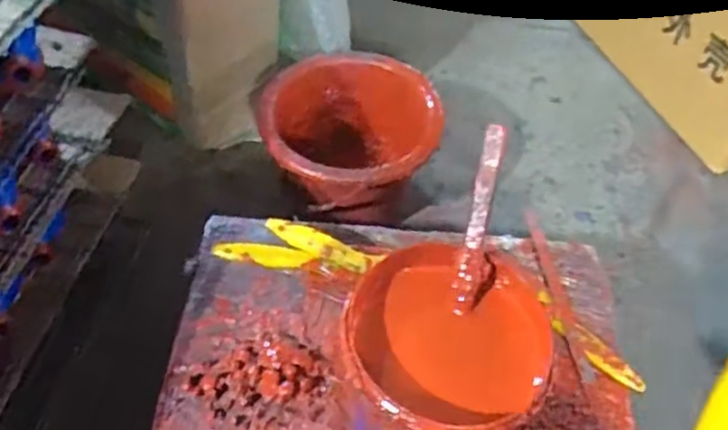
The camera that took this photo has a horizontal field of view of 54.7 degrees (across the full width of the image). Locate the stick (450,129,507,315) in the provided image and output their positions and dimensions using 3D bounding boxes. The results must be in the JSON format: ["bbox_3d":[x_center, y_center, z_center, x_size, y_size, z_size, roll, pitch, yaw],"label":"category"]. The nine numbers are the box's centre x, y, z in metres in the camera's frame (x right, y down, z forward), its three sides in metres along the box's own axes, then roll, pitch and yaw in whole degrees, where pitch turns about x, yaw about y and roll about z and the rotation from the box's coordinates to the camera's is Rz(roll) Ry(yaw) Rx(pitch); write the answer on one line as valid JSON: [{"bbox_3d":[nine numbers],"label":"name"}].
[{"bbox_3d":[0.084,0.004,0.518,0.017,0.010,0.140,12,93,13],"label":"stick"}]

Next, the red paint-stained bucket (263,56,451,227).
[{"bbox_3d":[-0.010,-0.070,0.913,0.206,0.198,0.211,2,52,-2],"label":"red paint-stained bucket"}]

